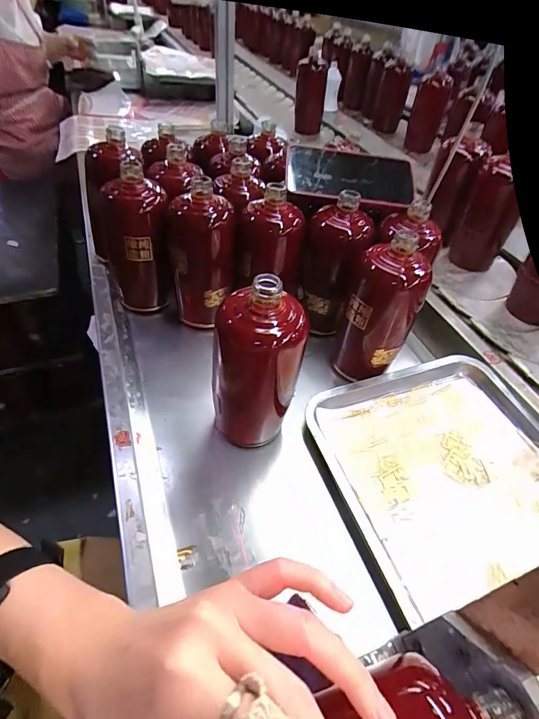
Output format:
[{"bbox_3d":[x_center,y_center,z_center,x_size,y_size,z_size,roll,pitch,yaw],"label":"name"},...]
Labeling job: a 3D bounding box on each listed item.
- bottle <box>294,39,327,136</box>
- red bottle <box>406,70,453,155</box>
[{"bbox_3d":[0.120,-0.778,1.141,0.084,0.221,0.075,4,25,-2],"label":"bottle"},{"bbox_3d":[0.428,-0.664,1.079,0.083,0.164,0.097,17,47,10],"label":"red bottle"}]

